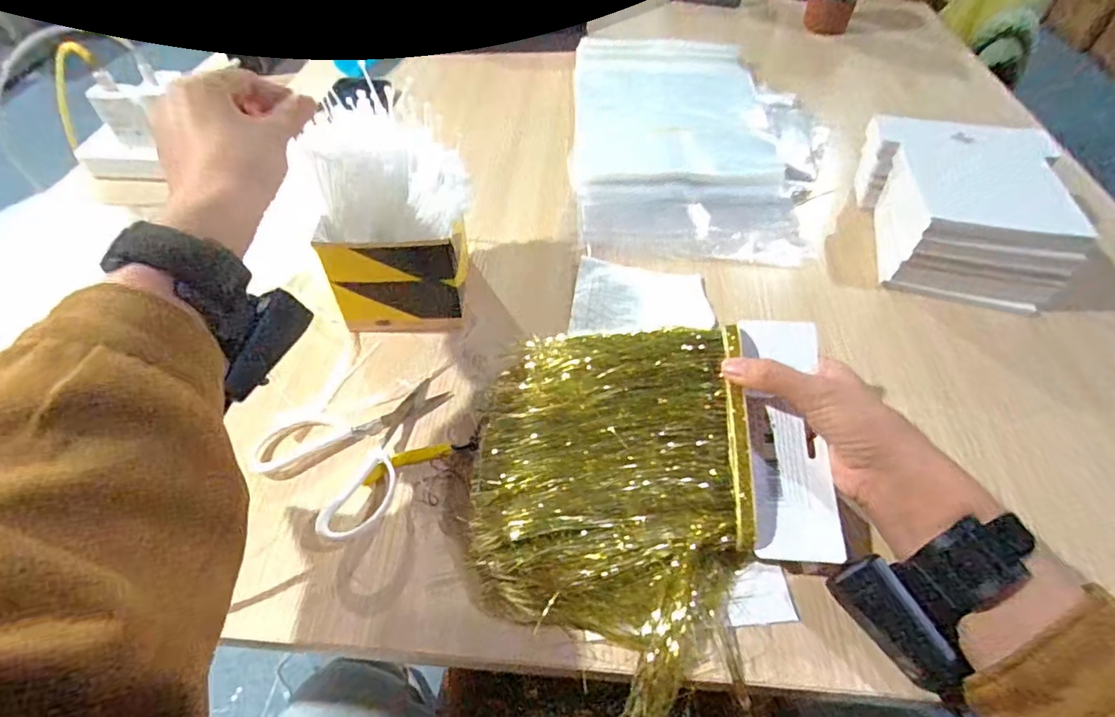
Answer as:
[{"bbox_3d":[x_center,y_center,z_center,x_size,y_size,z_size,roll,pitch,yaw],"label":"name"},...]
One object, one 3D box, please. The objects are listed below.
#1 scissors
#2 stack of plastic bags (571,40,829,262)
[{"bbox_3d":[-0.140,0.052,0.408,0.119,0.021,0.138,32,57,23],"label":"scissors"},{"bbox_3d":[0.176,-0.291,0.701,0.303,0.020,0.472,2,50,1],"label":"stack of plastic bags"}]

